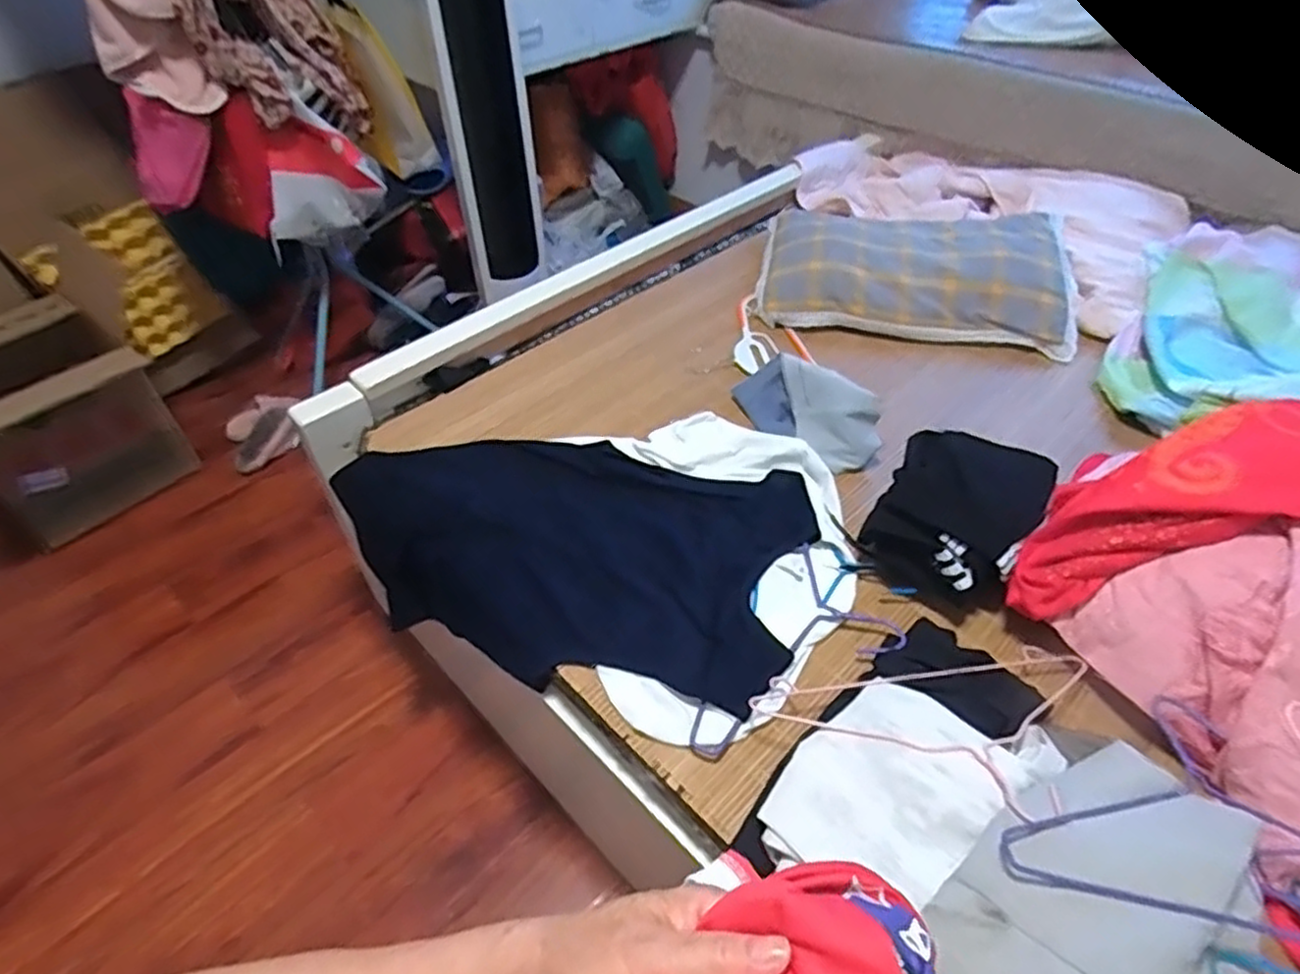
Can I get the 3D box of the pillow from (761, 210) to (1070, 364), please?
[{"bbox_3d":[0.471,-0.398,1.278,0.532,0.104,0.310,6,46,7],"label":"pillow"}]

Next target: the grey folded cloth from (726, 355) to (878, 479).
[{"bbox_3d":[0.220,-0.117,1.018,0.230,0.099,0.076,26,52,24],"label":"grey folded cloth"}]

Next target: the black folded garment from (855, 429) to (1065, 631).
[{"bbox_3d":[0.380,0.035,0.879,0.170,0.098,0.232,26,51,24],"label":"black folded garment"}]

